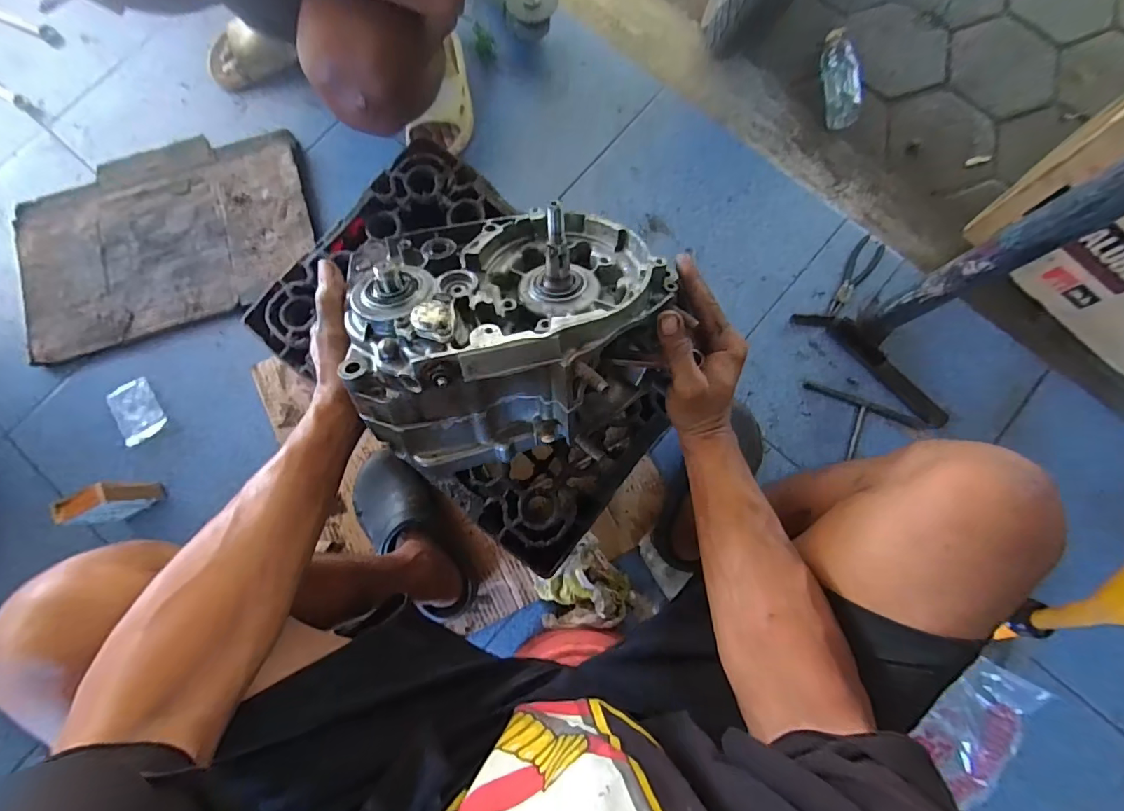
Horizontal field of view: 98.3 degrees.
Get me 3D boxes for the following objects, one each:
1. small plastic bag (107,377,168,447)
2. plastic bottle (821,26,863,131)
[{"bbox_3d":[-0.691,0.010,0.788,0.064,0.020,0.099,-33,82,-5],"label":"small plastic bag"},{"bbox_3d":[0.504,-0.607,0.886,0.050,0.059,0.210,1,81,1],"label":"plastic bottle"}]

